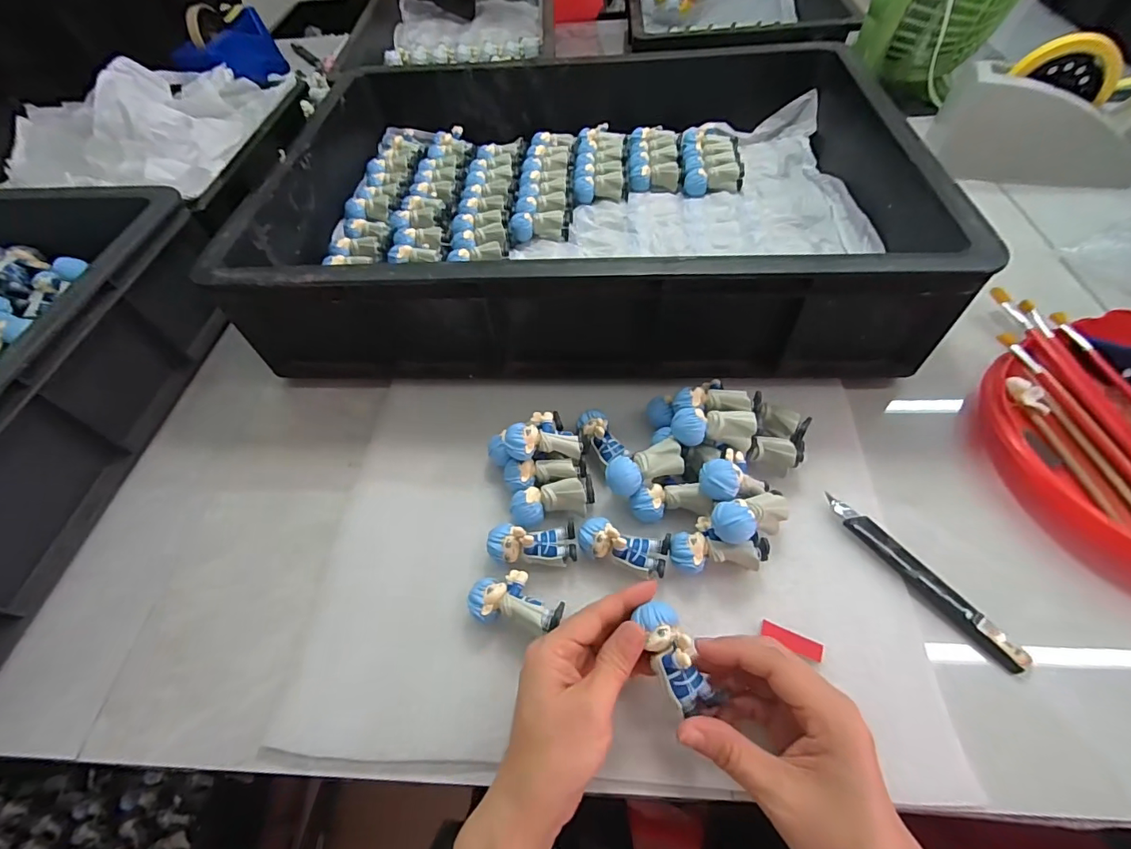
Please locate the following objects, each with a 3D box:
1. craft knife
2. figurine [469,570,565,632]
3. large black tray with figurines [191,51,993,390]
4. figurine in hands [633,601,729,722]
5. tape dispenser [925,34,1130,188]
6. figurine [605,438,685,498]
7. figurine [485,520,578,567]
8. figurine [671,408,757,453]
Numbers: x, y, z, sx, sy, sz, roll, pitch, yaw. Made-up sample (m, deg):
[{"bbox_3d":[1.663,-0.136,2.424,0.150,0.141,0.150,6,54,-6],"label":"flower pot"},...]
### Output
[{"bbox_3d":[0.239,0.102,0.324,0.018,0.013,0.138,-33,60,-17],"label":"craft knife"},{"bbox_3d":[-0.031,0.118,0.320,0.059,0.029,0.035,5,57,8],"label":"figurine"},{"bbox_3d":[0.020,-0.236,0.500,0.569,0.123,0.395,0,56,4],"label":"large black tray with figurines"},{"bbox_3d":[0.063,0.129,0.266,0.026,0.023,0.061,-24,77,-12],"label":"figurine in hands"},{"bbox_3d":[0.549,-0.351,0.547,0.203,0.118,0.097,3,56,6],"label":"tape dispenser"},{"bbox_3d":[0.058,0.034,0.351,0.057,0.024,0.027,-19,57,-8],"label":"figurine"},{"bbox_3d":[-0.023,0.085,0.340,0.059,0.035,0.027,-3,56,3],"label":"figurine"},{"bbox_3d":[0.107,0.003,0.348,0.057,0.021,0.025,5,57,8],"label":"figurine"}]

